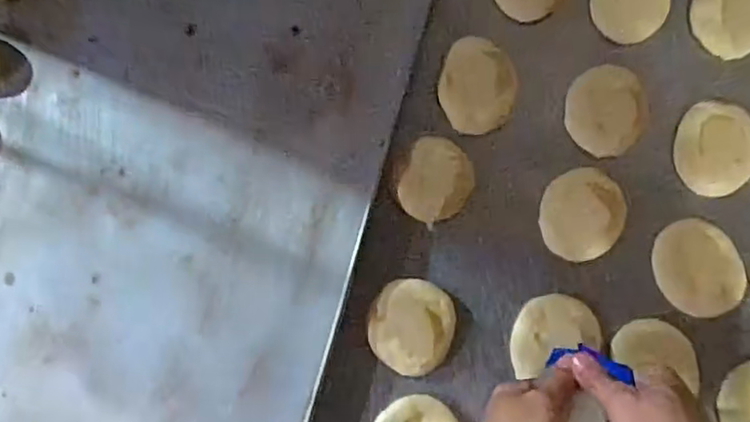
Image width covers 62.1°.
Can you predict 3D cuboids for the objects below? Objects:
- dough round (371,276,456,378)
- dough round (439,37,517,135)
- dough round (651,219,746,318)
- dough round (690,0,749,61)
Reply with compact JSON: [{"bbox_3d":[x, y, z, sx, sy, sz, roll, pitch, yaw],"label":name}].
[{"bbox_3d":[0.030,0.096,0.517,0.067,0.011,0.075,13,82,6],"label":"dough round"},{"bbox_3d":[0.089,-0.107,0.540,0.064,0.019,0.075,15,83,6],"label":"dough round"},{"bbox_3d":[0.264,0.046,0.506,0.063,0.010,0.076,-8,81,3],"label":"dough round"},{"bbox_3d":[0.313,-0.175,0.537,0.084,0.012,0.068,-44,81,-3],"label":"dough round"}]

